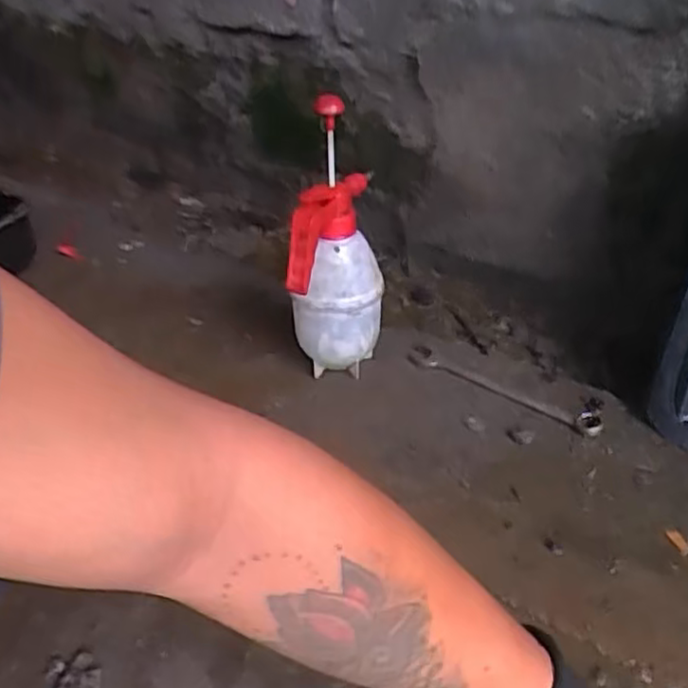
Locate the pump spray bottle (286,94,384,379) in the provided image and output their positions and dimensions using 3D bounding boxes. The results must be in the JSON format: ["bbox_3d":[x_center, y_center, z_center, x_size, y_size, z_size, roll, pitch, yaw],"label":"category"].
[{"bbox_3d":[-0.012,-0.112,0.850,0.111,0.334,0.129,-2,34,-3],"label":"pump spray bottle"}]

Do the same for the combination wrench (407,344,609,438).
[{"bbox_3d":[0.190,0.052,0.878,0.259,0.014,0.034,25,41,32],"label":"combination wrench"}]

